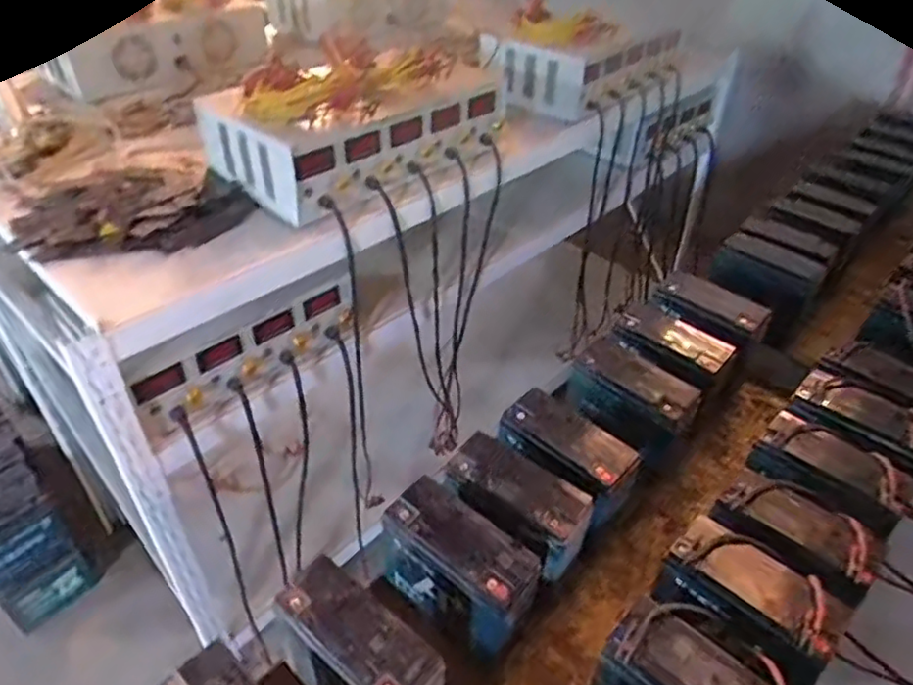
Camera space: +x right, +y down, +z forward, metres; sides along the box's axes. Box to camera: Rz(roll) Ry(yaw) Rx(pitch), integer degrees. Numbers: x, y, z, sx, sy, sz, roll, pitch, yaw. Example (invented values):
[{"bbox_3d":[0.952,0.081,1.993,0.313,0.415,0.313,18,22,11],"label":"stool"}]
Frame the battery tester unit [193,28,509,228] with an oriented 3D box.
[{"bbox_3d":[-0.163,-0.415,1.186,0.512,0.177,0.281,-29,49,-33],"label":"battery tester unit"}]

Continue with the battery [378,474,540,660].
[{"bbox_3d":[0.004,0.264,0.753,0.184,0.138,0.078,27,45,27],"label":"battery"}]

